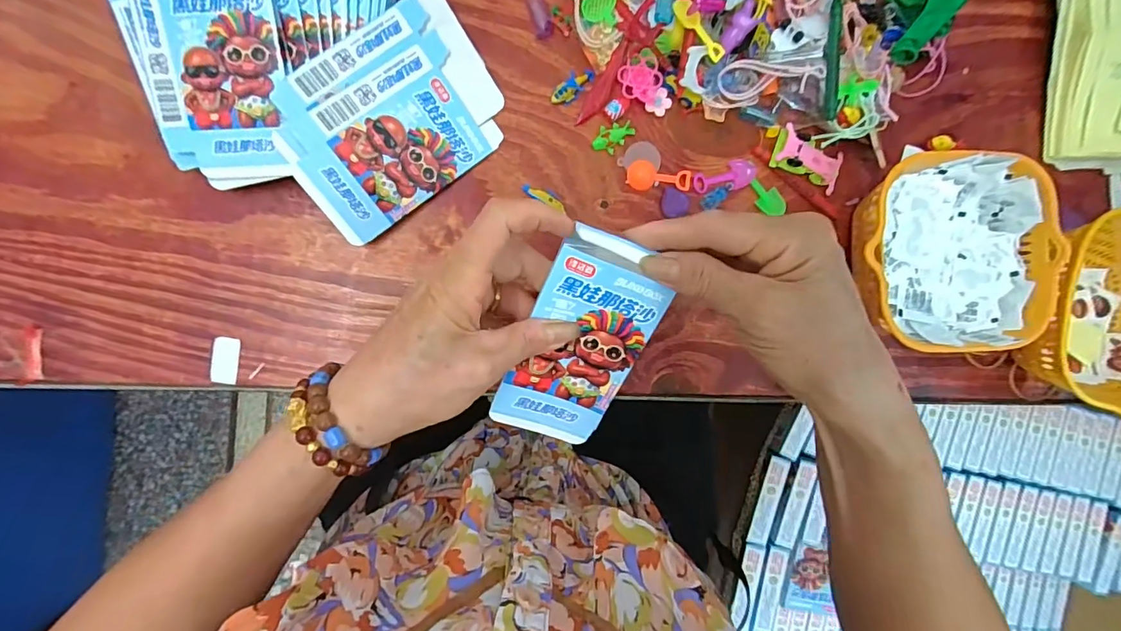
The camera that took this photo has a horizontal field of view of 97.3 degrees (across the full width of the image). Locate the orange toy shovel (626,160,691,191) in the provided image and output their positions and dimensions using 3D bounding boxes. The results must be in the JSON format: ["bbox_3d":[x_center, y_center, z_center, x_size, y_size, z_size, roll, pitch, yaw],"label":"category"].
[{"bbox_3d":[0.074,-0.103,0.374,0.049,0.005,0.021,10,92,-7],"label":"orange toy shovel"}]

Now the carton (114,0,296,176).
[{"bbox_3d":[-0.218,-0.163,0.302,0.092,0.010,0.144,-3,105,1],"label":"carton"}]

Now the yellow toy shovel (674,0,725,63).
[{"bbox_3d":[0.097,-0.198,0.340,0.012,0.009,0.047,-43,95,-4],"label":"yellow toy shovel"}]

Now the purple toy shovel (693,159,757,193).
[{"bbox_3d":[0.128,-0.105,0.374,0.050,0.014,0.022,-21,95,-5],"label":"purple toy shovel"}]

